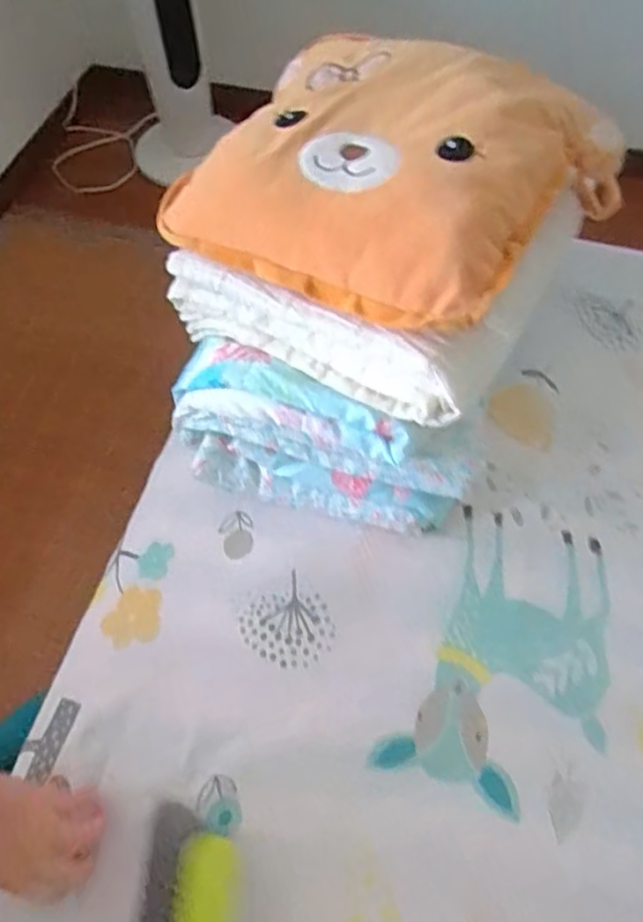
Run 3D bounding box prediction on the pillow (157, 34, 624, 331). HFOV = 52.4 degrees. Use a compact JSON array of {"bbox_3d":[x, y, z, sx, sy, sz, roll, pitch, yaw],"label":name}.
[{"bbox_3d":[0.068,-0.285,0.615,0.351,0.079,0.319,28,71,15],"label":"pillow"}]

